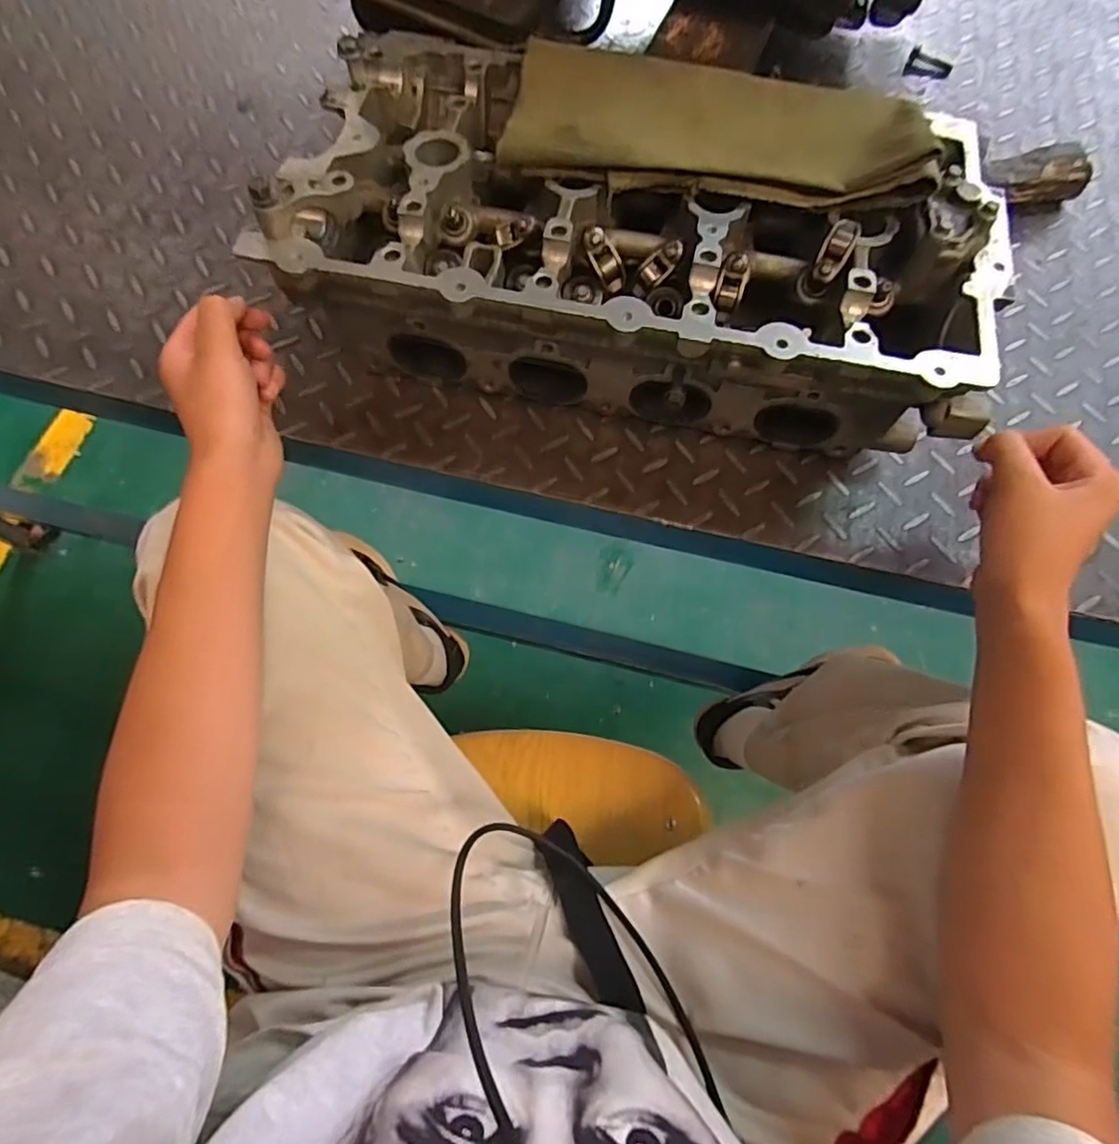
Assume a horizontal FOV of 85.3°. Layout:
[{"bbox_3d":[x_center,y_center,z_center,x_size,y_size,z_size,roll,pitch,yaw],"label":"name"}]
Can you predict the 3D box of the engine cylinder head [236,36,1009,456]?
[{"bbox_3d":[0.056,-0.226,0.442,0.445,0.144,0.237,11,69,3],"label":"engine cylinder head"}]

